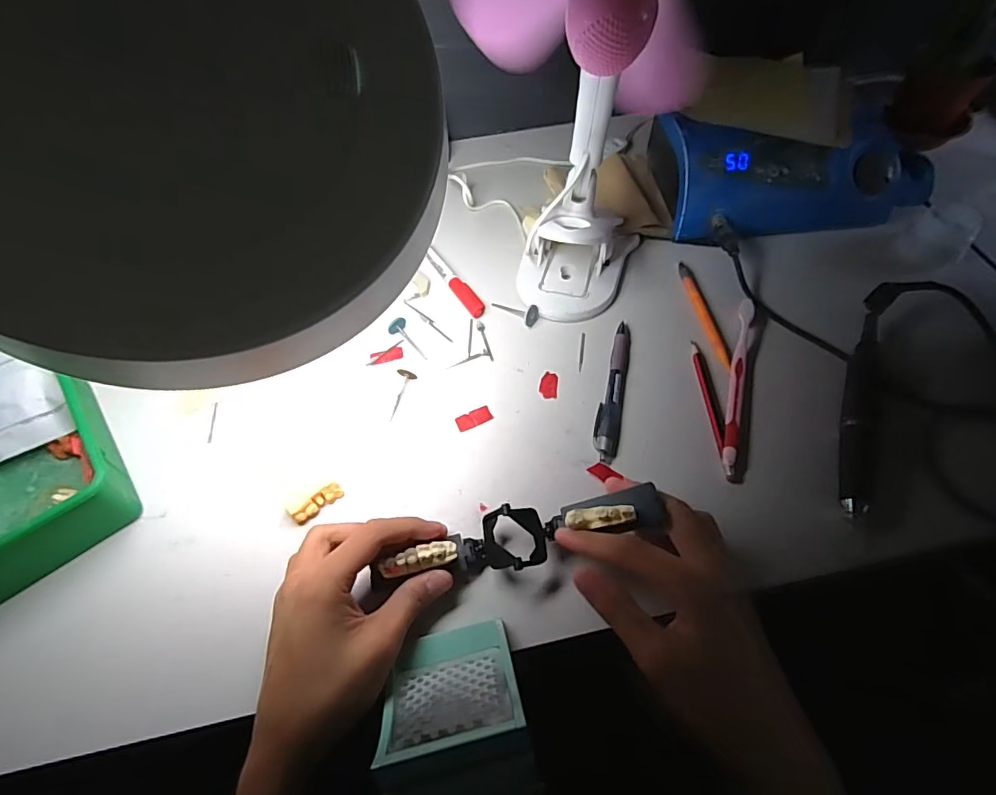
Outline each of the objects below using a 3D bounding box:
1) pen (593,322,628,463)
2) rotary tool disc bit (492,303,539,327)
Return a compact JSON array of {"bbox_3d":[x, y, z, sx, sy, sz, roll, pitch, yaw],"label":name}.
[{"bbox_3d":[0.097,-0.008,0.423,0.019,0.008,0.134,11,58,10],"label":"pen"},{"bbox_3d":[0.016,-0.082,0.477,0.045,0.018,0.017,20,59,31],"label":"rotary tool disc bit"}]

